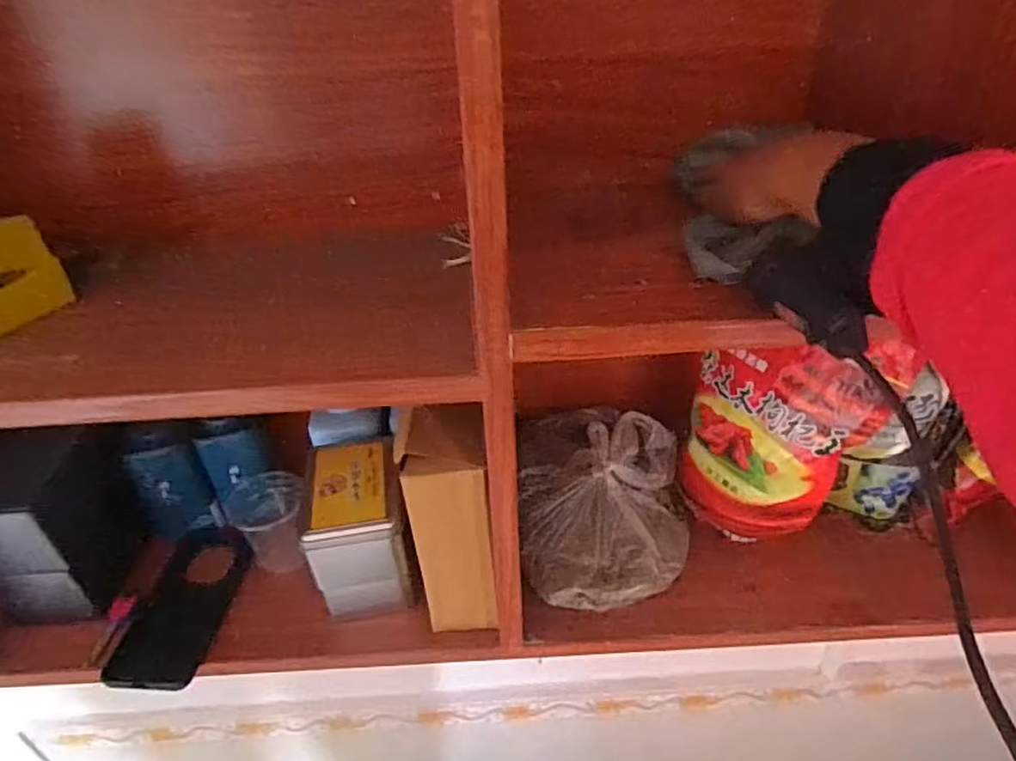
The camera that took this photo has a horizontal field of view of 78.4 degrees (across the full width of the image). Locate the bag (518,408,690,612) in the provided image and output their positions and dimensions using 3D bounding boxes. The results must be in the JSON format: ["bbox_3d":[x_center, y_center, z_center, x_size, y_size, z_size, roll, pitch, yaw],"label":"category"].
[{"bbox_3d":[0.091,0.111,0.598,0.158,0.080,0.185,-3,36,1],"label":"bag"}]

